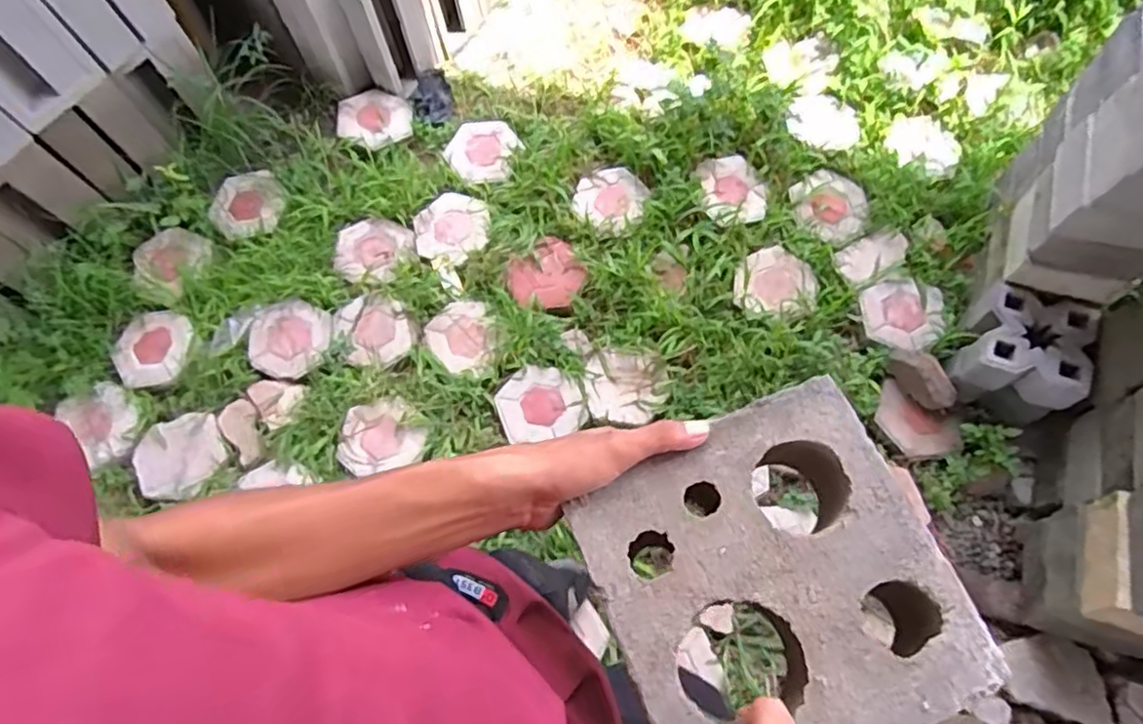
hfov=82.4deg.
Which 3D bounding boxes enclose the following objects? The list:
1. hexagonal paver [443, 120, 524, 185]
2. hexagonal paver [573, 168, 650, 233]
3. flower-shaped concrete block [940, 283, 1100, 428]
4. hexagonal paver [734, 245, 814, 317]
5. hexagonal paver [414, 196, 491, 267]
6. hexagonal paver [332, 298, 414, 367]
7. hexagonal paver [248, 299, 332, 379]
[{"bbox_3d":[-0.238,-0.566,1.730,0.184,0.033,0.210,-30,70,-8],"label":"hexagonal paver"},{"bbox_3d":[0.099,-0.418,1.663,0.170,0.032,0.198,17,71,9],"label":"hexagonal paver"},{"bbox_3d":[0.933,-0.010,1.367,0.220,0.171,0.221,26,73,12],"label":"flower-shaped concrete block"},{"bbox_3d":[0.488,-0.195,1.567,0.178,0.036,0.190,10,70,7],"label":"hexagonal paver"},{"bbox_3d":[-0.301,-0.332,1.646,0.187,0.034,0.205,-14,69,-3],"label":"hexagonal paver"},{"bbox_3d":[-0.471,-0.074,1.563,0.162,0.032,0.195,-31,71,-9],"label":"hexagonal paver"},{"bbox_3d":[-0.678,-0.056,1.564,0.191,0.046,0.185,12,70,8],"label":"hexagonal paver"}]

